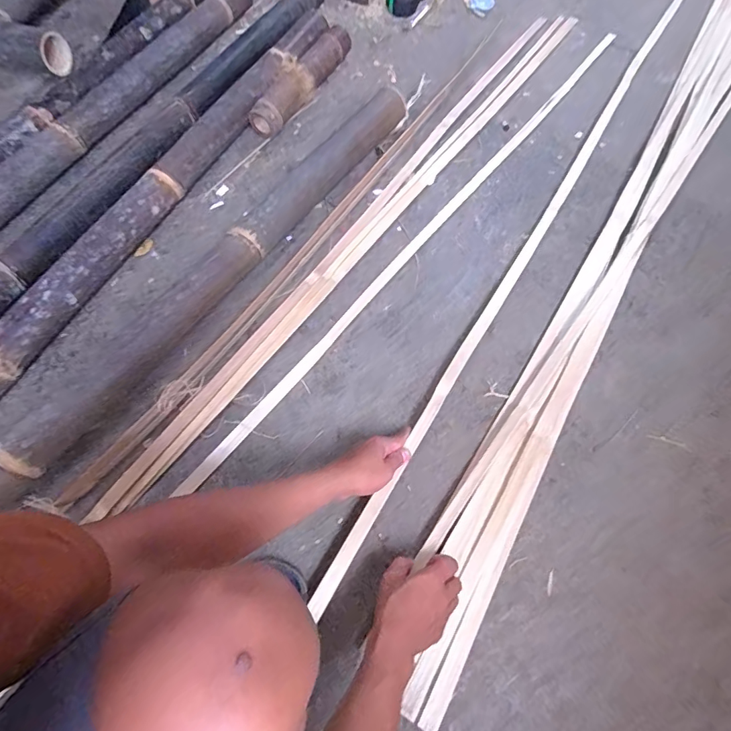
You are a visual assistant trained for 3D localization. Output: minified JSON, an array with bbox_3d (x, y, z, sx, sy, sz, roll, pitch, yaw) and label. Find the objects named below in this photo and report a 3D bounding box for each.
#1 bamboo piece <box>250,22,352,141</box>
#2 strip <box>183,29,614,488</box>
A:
[{"bbox_3d":[-0.139,-0.652,1.008,0.076,0.071,0.346,26,69,13],"label":"bamboo piece"},{"bbox_3d":[0.153,-0.297,0.882,0.026,0.011,1.362,36,72,16],"label":"strip"}]

